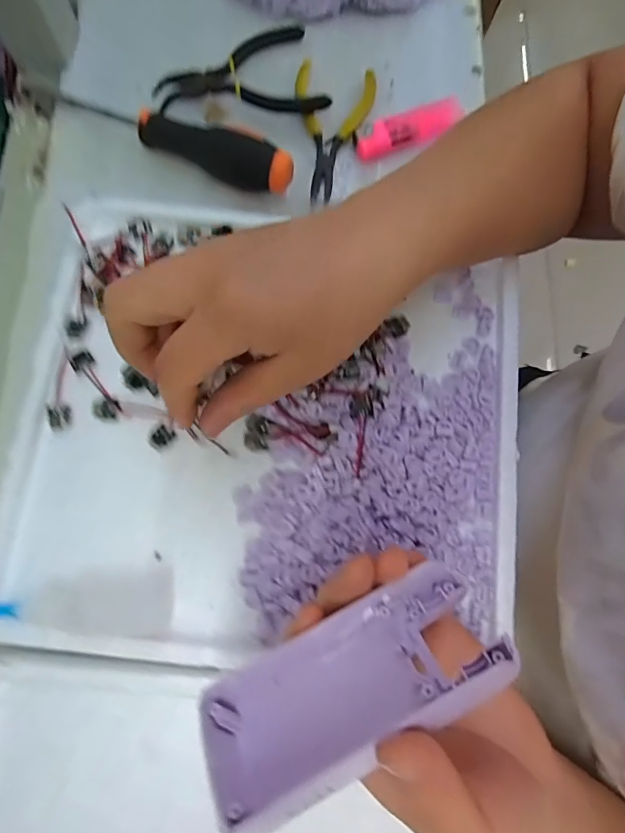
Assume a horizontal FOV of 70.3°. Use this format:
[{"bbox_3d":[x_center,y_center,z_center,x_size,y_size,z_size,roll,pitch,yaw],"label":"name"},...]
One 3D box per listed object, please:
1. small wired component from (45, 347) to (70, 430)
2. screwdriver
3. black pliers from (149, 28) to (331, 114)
[{"bbox_3d":[-0.144,-0.016,0.249,0.012,0.004,0.046,-8,77,-3],"label":"small wired component"},{"bbox_3d":[-0.093,-0.187,0.287,0.171,0.024,0.025,26,77,5],"label":"screwdriver"},{"bbox_3d":[-0.050,-0.226,0.304,0.112,0.009,0.071,-20,78,-5],"label":"black pliers"}]

